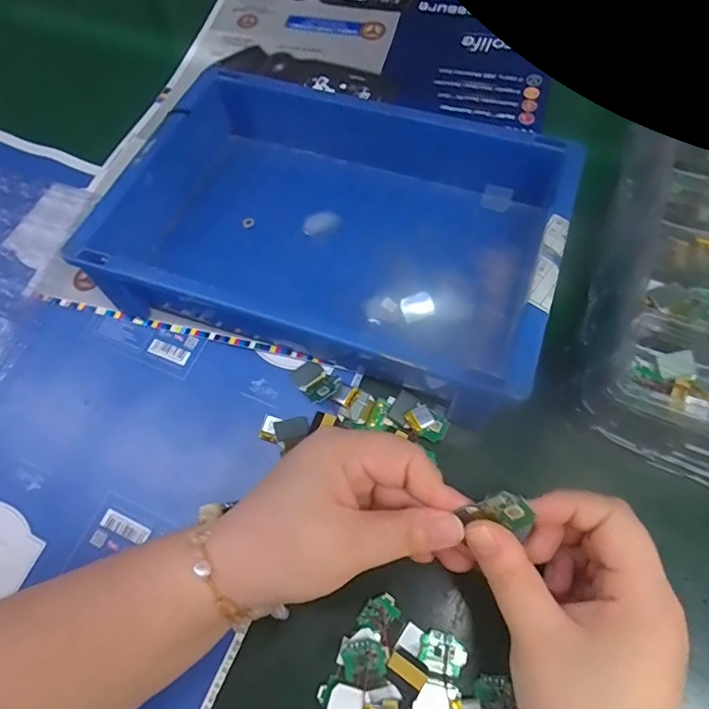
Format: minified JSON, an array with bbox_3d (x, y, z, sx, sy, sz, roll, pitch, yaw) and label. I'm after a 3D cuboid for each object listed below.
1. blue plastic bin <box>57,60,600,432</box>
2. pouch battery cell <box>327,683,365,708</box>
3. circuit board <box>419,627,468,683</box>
[{"bbox_3d":[-0.007,-0.096,0.364,0.313,0.067,0.218,17,67,11],"label":"blue plastic bin"},{"bbox_3d":[-0.004,0.189,0.265,0.019,0.011,0.018,12,66,9],"label":"pouch battery cell"},{"bbox_3d":[0.049,0.165,0.273,0.025,0.004,0.021,17,67,11],"label":"circuit board"}]

